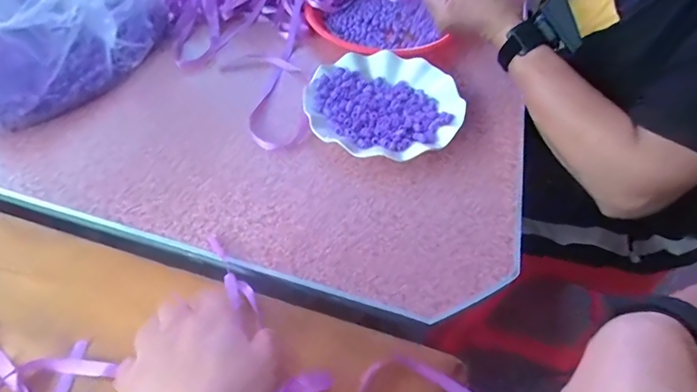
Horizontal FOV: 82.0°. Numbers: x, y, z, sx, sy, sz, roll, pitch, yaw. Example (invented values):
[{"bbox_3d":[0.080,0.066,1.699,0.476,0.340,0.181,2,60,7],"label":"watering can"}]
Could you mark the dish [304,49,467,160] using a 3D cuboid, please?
[{"bbox_3d":[0.042,-0.111,0.473,0.176,0.023,0.176,0,51,0],"label":"dish"}]

